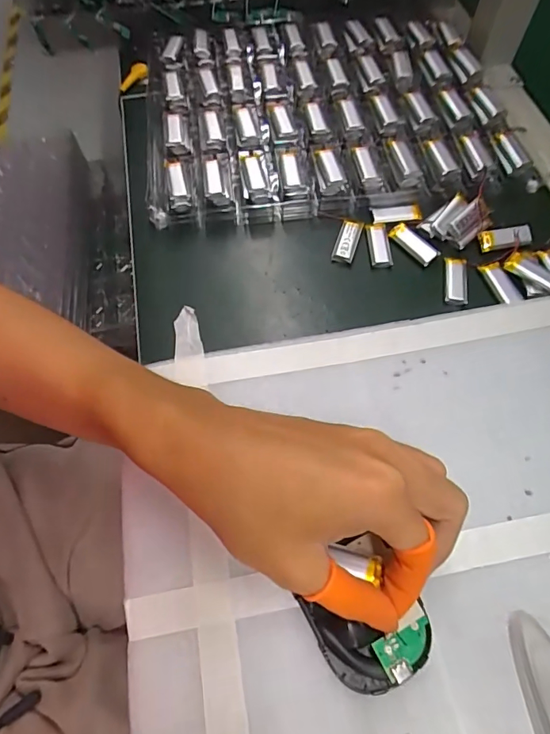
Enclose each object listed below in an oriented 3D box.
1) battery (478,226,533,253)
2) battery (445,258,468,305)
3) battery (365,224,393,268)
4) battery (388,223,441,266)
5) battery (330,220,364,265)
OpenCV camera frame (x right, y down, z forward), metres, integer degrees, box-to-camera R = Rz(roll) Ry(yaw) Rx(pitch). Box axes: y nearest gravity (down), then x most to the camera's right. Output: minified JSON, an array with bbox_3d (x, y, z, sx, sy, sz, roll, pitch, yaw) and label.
[{"bbox_3d":[0.178,-0.101,0.357,0.043,0.005,0.015,-7,62,-4],"label":"battery"},{"bbox_3d":[0.133,-0.064,0.339,0.016,0.004,0.044,10,62,5],"label":"battery"},{"bbox_3d":[0.080,-0.095,0.358,0.017,0.005,0.041,-3,62,-2],"label":"battery"},{"bbox_3d":[0.107,-0.096,0.356,0.017,0.004,0.042,-34,67,-17],"label":"battery"},{"bbox_3d":[0.057,-0.098,0.359,0.016,0.010,0.040,17,63,8],"label":"battery"}]

